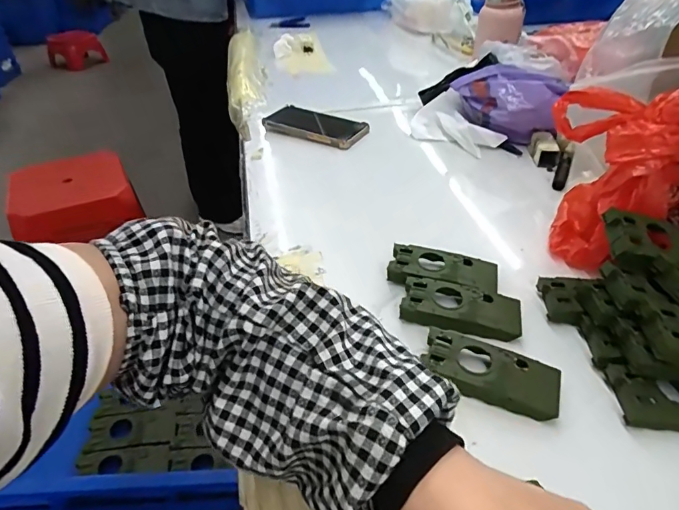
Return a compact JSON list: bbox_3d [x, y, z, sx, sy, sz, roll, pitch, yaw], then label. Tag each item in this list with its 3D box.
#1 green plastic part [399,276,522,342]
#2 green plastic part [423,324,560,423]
[{"bbox_3d":[0.109,0.048,0.414,0.103,0.015,0.052,9,39,12],"label":"green plastic part"},{"bbox_3d":[0.117,0.092,0.359,0.102,0.015,0.050,15,41,20],"label":"green plastic part"}]

